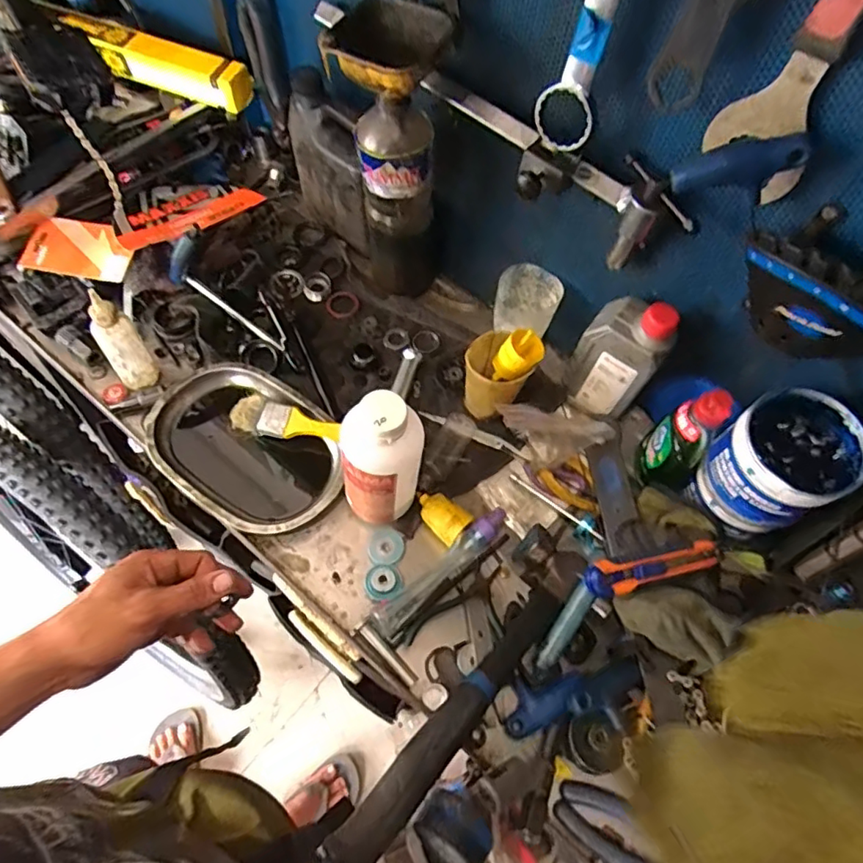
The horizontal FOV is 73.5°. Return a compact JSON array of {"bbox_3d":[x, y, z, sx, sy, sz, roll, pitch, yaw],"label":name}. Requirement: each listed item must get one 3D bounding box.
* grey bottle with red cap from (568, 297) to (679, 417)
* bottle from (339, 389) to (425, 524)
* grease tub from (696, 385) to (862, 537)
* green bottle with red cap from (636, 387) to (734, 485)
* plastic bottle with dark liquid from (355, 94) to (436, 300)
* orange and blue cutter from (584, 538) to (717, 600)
[{"bbox_3d":[0.198,-0.080,0.619,0.085,0.166,0.049,39,67,15],"label":"grey bottle with red cap"},{"bbox_3d":[-0.047,0.030,0.540,0.077,0.178,0.063,-2,63,-5],"label":"bottle"},{"bbox_3d":[0.314,0.033,0.537,0.099,0.115,0.097,2,63,-3],"label":"grease tub"},{"bbox_3d":[0.253,0.009,0.590,0.050,0.145,0.056,-40,72,-21],"label":"green bottle with red cap"},{"bbox_3d":[-0.035,-0.252,0.655,0.091,0.240,0.073,2,63,-3],"label":"plastic bottle with dark liquid"},{"bbox_3d":[0.211,0.128,0.545,0.139,0.031,0.030,-12,64,-9],"label":"orange and blue cutter"}]

